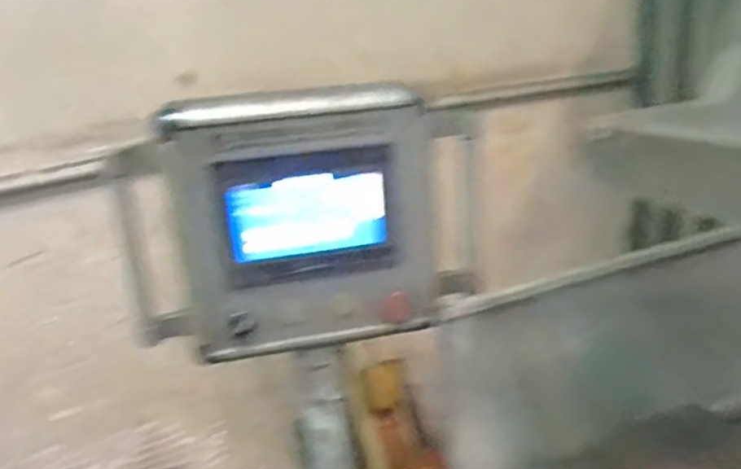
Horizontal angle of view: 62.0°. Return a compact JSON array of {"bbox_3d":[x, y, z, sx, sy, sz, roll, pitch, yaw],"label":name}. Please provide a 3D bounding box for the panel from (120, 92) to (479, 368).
[{"bbox_3d":[-0.074,-0.011,0.699,0.398,0.278,0.064,-6,18,-5],"label":"panel"}]

